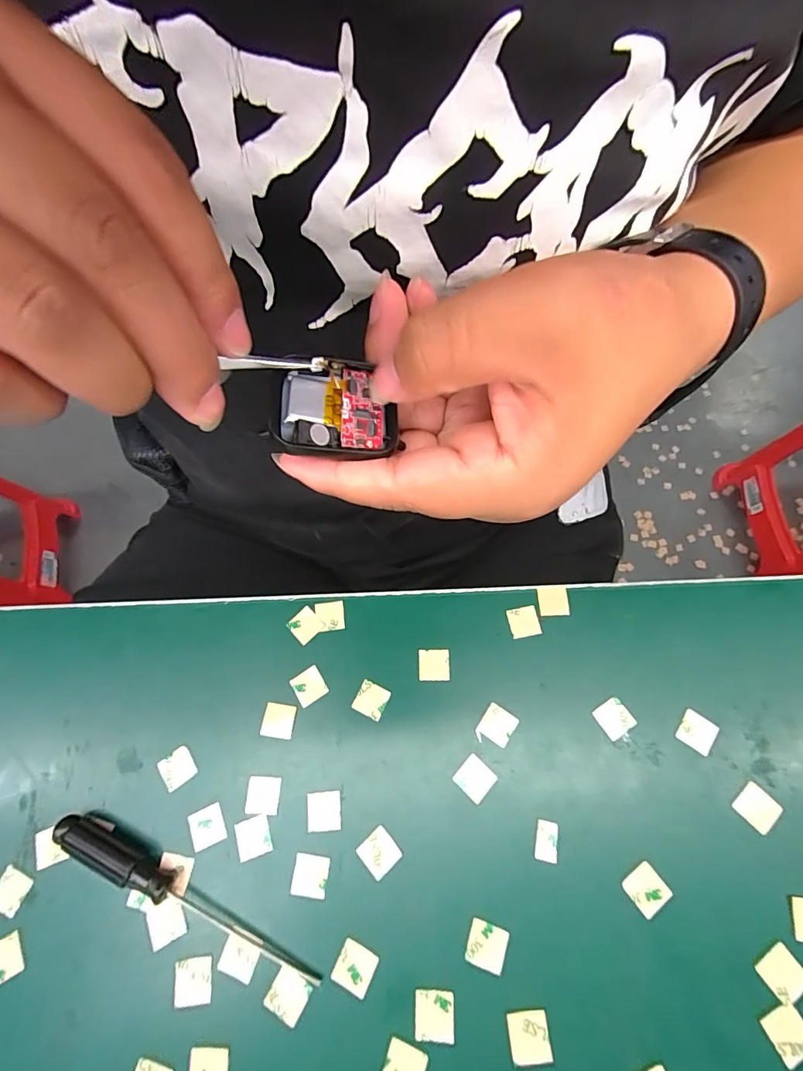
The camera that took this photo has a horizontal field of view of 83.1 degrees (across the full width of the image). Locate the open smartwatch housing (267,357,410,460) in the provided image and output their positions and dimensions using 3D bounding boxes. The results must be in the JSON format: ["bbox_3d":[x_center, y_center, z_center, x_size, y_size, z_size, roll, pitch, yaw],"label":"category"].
[{"bbox_3d":[-0.024,-0.045,0.157,0.040,0.014,0.038,-6,68,1],"label":"open smartwatch housing"}]

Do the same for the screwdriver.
[{"bbox_3d":[-0.095,0.158,0.197,0.130,0.013,0.013,22,71,11],"label":"screwdriver"}]

